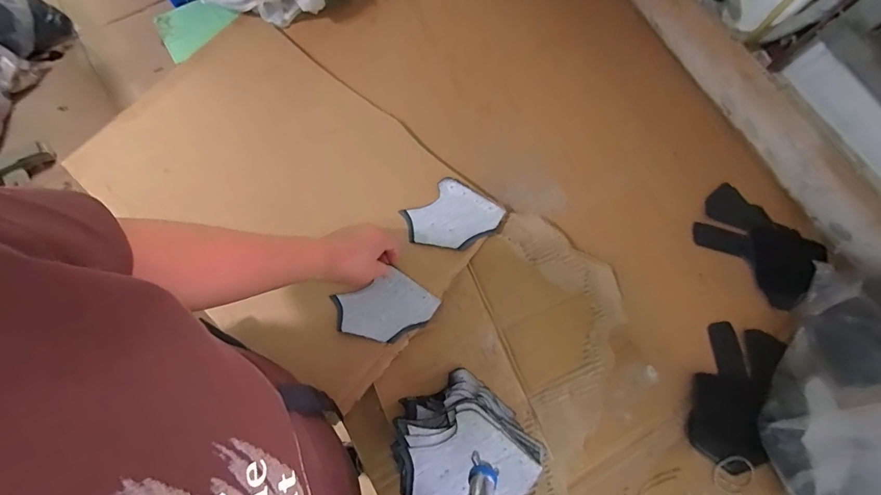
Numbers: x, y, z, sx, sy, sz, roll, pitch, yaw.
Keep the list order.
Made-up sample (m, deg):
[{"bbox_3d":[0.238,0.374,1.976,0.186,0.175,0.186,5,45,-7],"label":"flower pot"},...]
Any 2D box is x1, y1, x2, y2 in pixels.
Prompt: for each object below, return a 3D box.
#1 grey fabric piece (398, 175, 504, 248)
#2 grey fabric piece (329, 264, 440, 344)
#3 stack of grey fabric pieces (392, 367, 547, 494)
[{"bbox_3d":[0.016,-0.043,0.598,0.123,0.004,0.101,-40,81,-7],"label":"grey fabric piece"},{"bbox_3d":[-0.074,0.082,0.561,0.128,0.009,0.087,-26,79,-4],"label":"grey fabric piece"},{"bbox_3d":[0.026,0.229,0.491,0.152,0.110,0.137,-27,79,-4],"label":"stack of grey fabric pieces"}]

